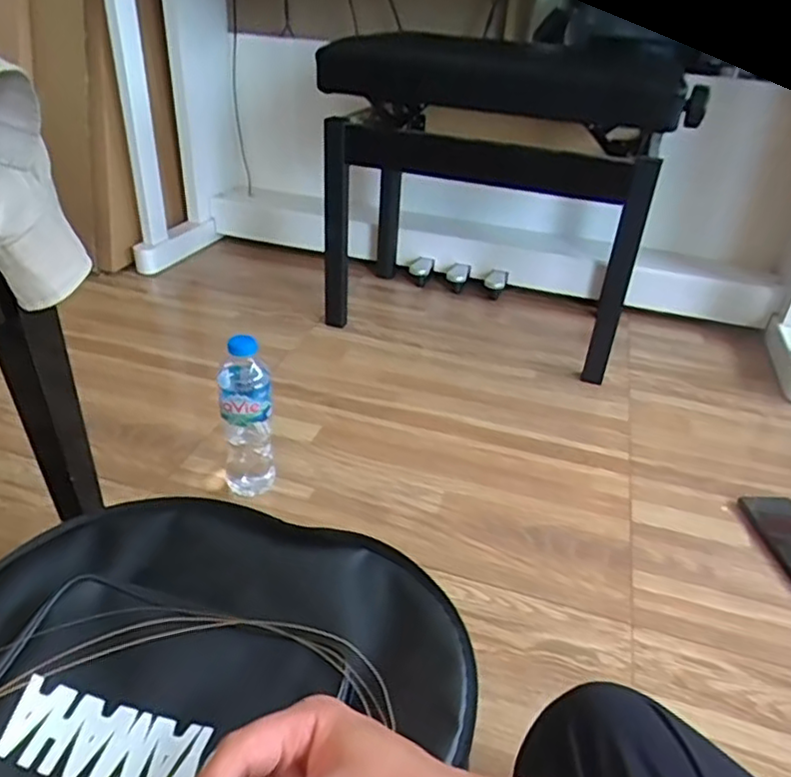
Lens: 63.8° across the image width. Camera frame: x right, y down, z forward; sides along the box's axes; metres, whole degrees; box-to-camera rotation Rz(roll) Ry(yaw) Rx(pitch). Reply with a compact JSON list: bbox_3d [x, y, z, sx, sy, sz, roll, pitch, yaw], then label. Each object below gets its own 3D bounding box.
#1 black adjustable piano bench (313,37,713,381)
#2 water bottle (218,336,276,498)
[{"bbox_3d":[0.146,-0.365,1.223,0.637,0.519,0.407,19,35,22],"label":"black adjustable piano bench"},{"bbox_3d":[-0.186,0.034,0.793,0.060,0.216,0.059,-2,32,-11],"label":"water bottle"}]

